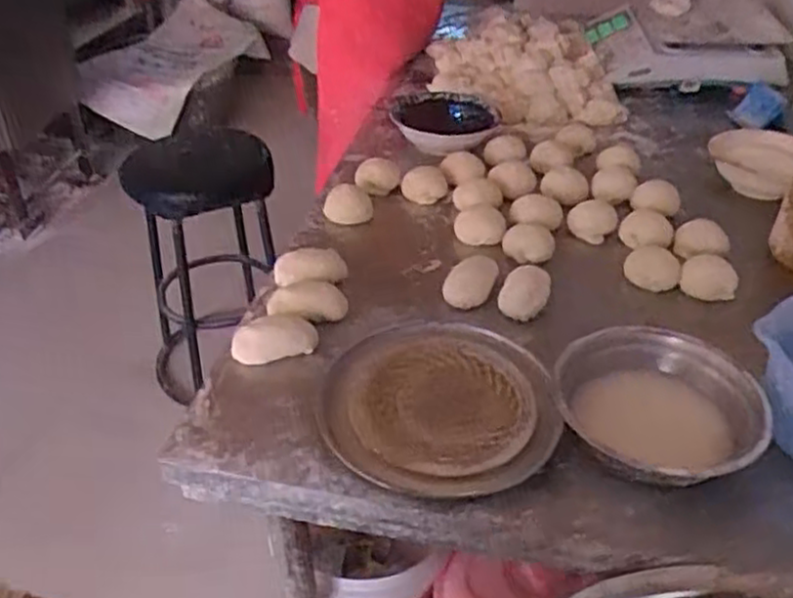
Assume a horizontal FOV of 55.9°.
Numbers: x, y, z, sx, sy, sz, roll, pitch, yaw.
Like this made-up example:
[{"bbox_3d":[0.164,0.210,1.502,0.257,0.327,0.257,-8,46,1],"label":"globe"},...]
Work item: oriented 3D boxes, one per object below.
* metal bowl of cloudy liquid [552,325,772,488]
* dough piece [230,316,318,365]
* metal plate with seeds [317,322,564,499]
[{"bbox_3d":[0.256,0.108,0.721,0.195,0.054,0.180,0,38,0],"label":"metal bowl of cloudy liquid"},{"bbox_3d":[-0.133,0.046,0.813,0.094,0.036,0.048,-13,40,-16],"label":"dough piece"},{"bbox_3d":[0.041,0.106,0.750,0.226,0.029,0.223,-2,38,1],"label":"metal plate with seeds"}]

